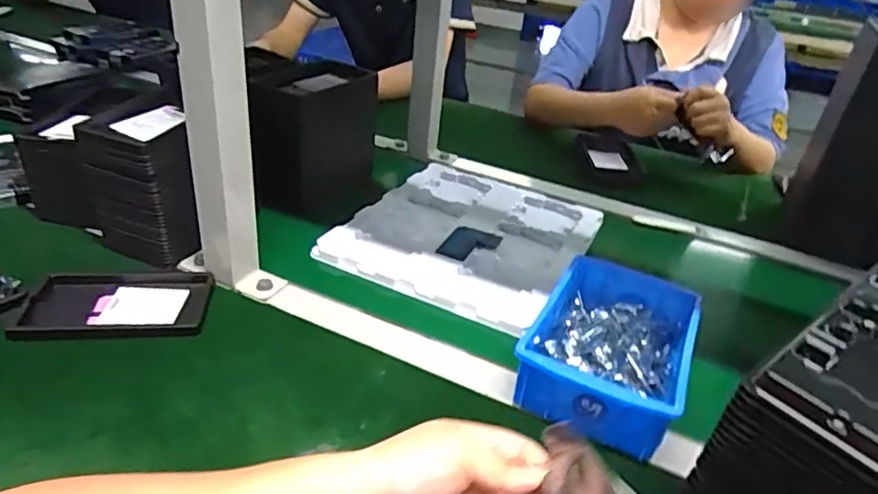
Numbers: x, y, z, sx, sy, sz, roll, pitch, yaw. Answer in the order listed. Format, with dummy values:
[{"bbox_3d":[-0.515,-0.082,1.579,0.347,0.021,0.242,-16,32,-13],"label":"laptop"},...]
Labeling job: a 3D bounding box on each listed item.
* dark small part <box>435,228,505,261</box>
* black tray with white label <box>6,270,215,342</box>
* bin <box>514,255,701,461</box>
[{"bbox_3d":[0.039,0.000,0.709,0.062,0.016,0.077,16,32,15],"label":"dark small part"},{"bbox_3d":[-0.306,0.050,0.557,0.164,0.015,0.101,1,31,-11],"label":"black tray with white label"},{"bbox_3d":[0.160,0.089,0.539,0.127,0.062,0.196,20,33,20],"label":"bin"}]

